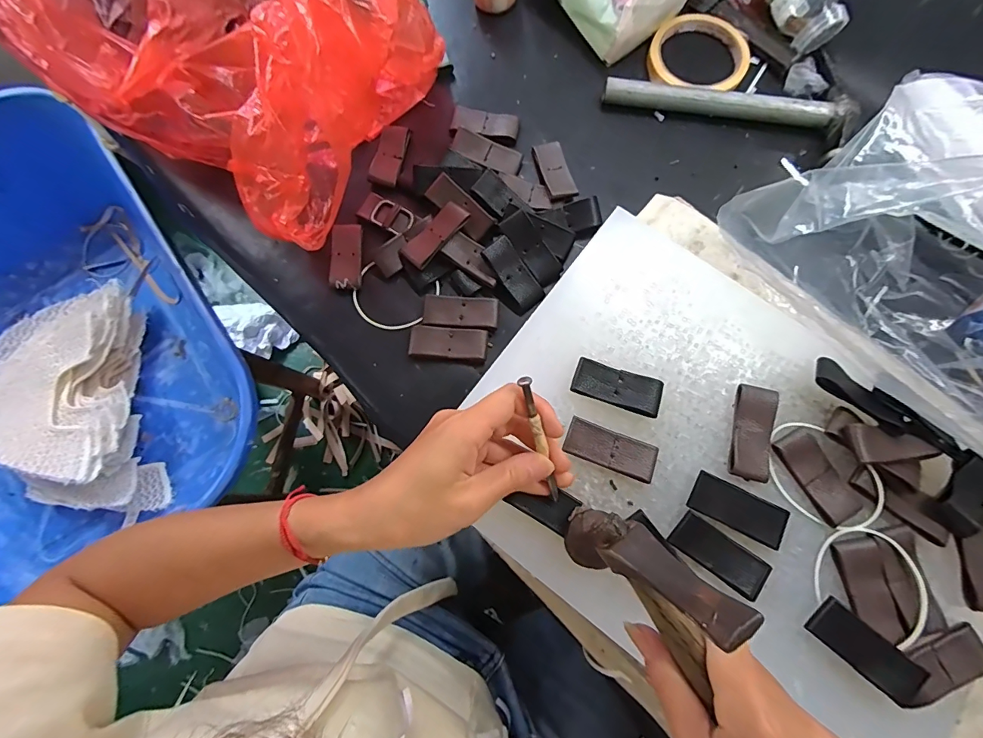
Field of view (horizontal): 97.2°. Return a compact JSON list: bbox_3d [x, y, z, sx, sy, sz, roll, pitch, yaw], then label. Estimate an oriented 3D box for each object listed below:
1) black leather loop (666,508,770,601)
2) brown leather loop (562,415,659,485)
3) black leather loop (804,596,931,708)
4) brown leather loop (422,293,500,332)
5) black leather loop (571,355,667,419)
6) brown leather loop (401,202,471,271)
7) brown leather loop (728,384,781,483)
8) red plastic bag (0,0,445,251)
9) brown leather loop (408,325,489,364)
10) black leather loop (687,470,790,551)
[{"bbox_3d":[0.147,0.120,0.280,0.061,0.006,0.025,35,80,8],"label":"black leather loop"},{"bbox_3d":[0.082,0.055,0.297,0.062,0.008,0.025,21,78,6],"label":"brown leather loop"},{"bbox_3d":[0.228,0.172,0.264,0.061,0.012,0.026,40,81,9],"label":"black leather loop"},{"bbox_3d":[-0.025,-0.048,0.363,0.062,0.004,0.028,4,77,2],"label":"brown leather loop"},{"bbox_3d":[0.089,0.013,0.306,0.061,0.010,0.027,18,78,5],"label":"black leather loop"},{"bbox_3d":[-0.047,-0.114,0.368,0.025,0.012,0.063,42,81,9],"label":"brown leather loop"},{"bbox_3d":[0.180,0.044,0.297,0.028,0.010,0.063,14,78,4],"label":"brown leather loop"},{"bbox_3d":[-0.205,-0.301,0.350,0.351,0.165,0.286,39,81,9],"label":"red plastic bag"},{"bbox_3d":[-0.035,-0.021,0.357,0.063,0.006,0.028,5,77,2],"label":"brown leather loop"},{"bbox_3d":[0.163,0.093,0.285,0.063,0.010,0.026,26,79,7],"label":"black leather loop"}]

